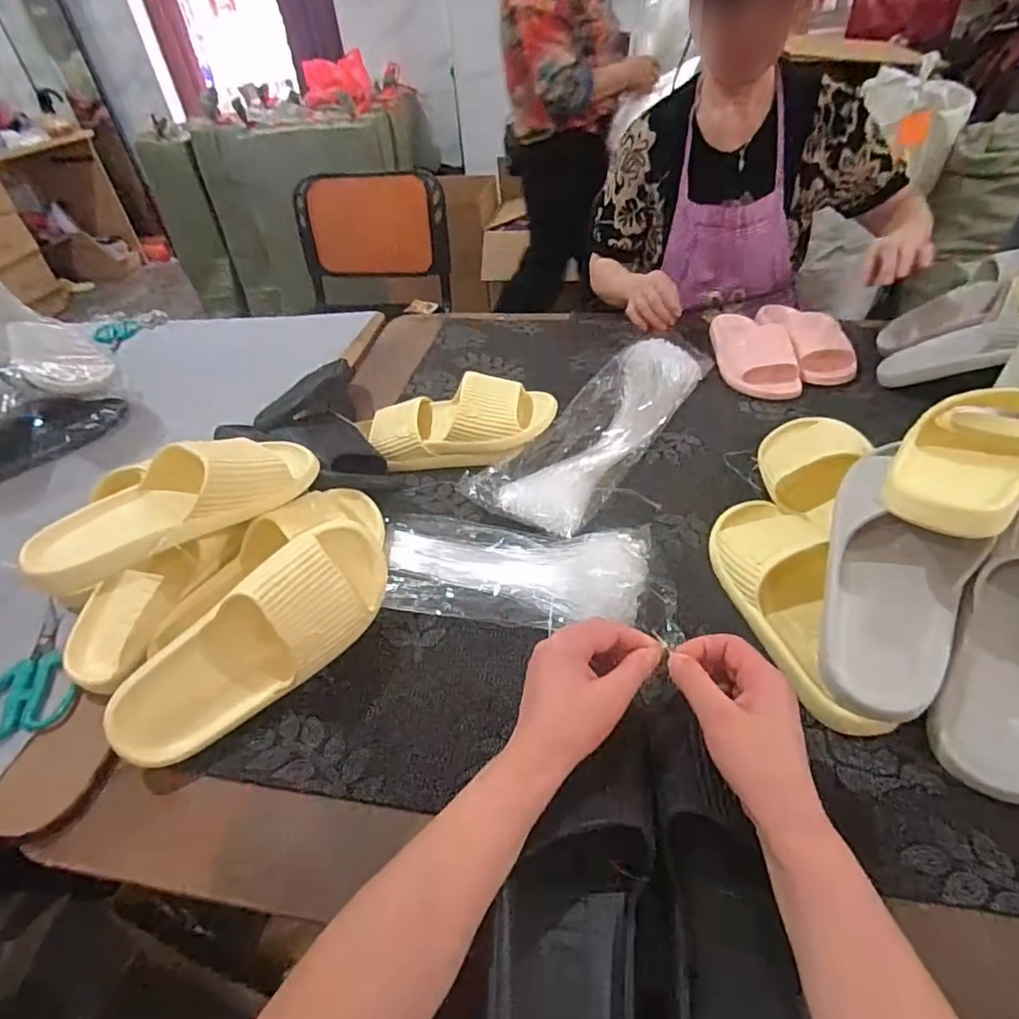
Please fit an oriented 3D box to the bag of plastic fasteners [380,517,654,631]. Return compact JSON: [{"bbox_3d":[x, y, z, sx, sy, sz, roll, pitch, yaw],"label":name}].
[{"bbox_3d":[-0.001,0.054,0.581,0.291,0.044,0.138,7,43,14],"label":"bag of plastic fasteners"}]

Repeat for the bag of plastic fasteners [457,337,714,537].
[{"bbox_3d":[0.127,-0.119,0.769,0.143,0.043,0.444,21,48,28],"label":"bag of plastic fasteners"}]

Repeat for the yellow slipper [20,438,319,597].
[{"bbox_3d":[-0.295,-0.009,0.511,0.090,0.064,0.242,28,52,33],"label":"yellow slipper"}]

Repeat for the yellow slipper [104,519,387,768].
[{"bbox_3d":[-0.211,0.109,0.484,0.250,0.103,0.083,-47,31,-23],"label":"yellow slipper"}]

